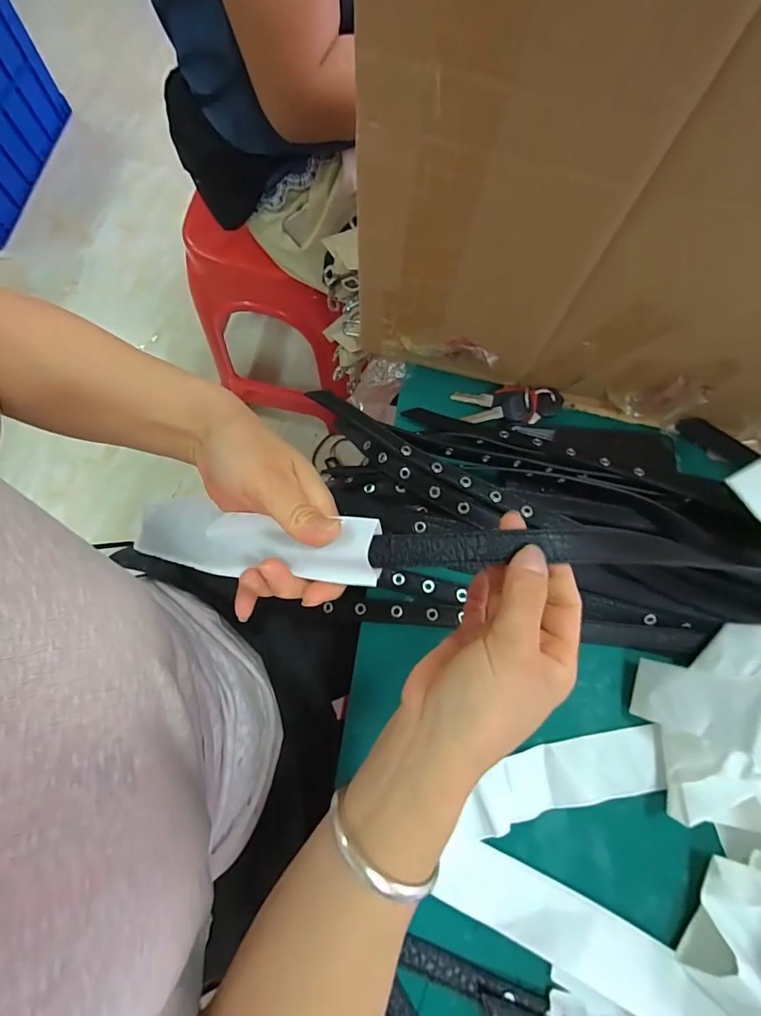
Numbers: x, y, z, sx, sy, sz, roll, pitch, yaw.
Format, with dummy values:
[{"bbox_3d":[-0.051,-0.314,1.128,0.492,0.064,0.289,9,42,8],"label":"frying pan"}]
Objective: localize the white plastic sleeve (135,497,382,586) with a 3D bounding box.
[{"bbox_3d":[-0.106,0.020,0.305,0.238,0.028,0.049,3,72,35],"label":"white plastic sleeve"}]

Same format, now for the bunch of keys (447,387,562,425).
[{"bbox_3d":[0.127,-0.101,0.430,0.104,0.027,0.036,3,75,-1],"label":"bunch of keys"}]

